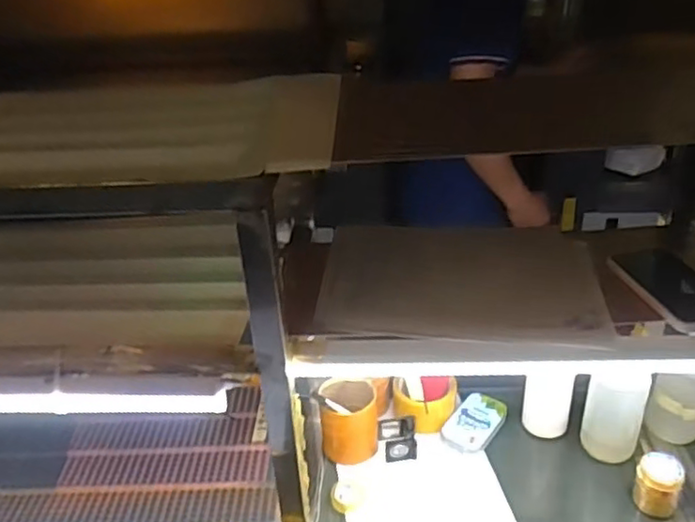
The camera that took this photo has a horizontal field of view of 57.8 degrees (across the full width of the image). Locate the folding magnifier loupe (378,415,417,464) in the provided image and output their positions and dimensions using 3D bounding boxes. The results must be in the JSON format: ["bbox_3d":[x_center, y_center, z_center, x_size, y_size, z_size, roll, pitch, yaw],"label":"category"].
[{"bbox_3d":[0.072,0.253,0.909,0.054,0.031,0.071,0,31,3],"label":"folding magnifier loupe"}]

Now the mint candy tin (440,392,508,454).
[{"bbox_3d":[0.190,0.240,0.934,0.066,0.012,0.113,20,38,32],"label":"mint candy tin"}]

